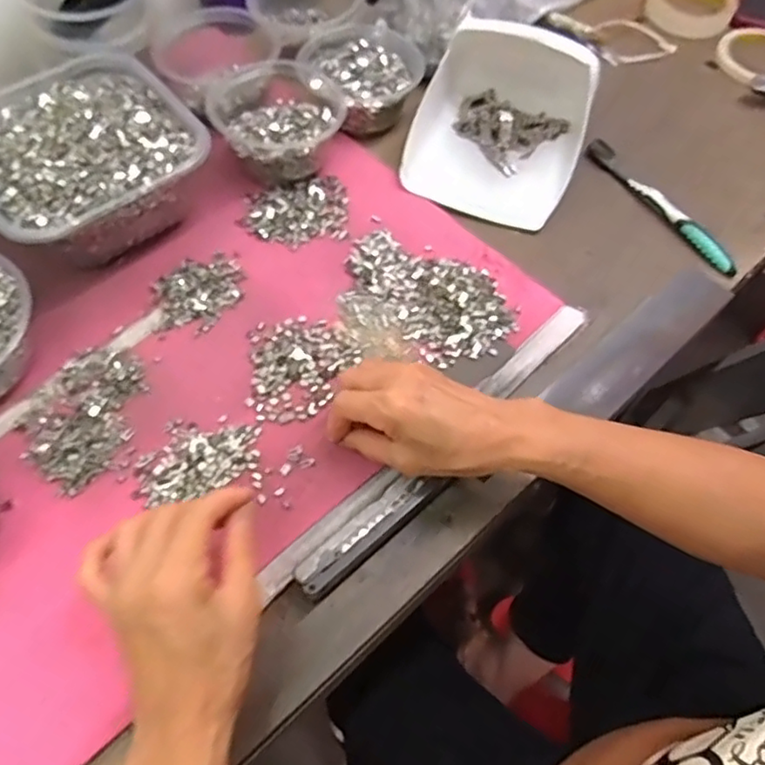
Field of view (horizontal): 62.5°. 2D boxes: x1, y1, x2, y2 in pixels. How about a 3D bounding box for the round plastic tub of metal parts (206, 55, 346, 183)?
[{"bbox_3d":[-0.095,-0.239,0.580,0.113,0.060,0.123,1,60,-1],"label":"round plastic tub of metal parts"}]

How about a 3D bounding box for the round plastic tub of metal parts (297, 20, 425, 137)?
[{"bbox_3d":[-0.020,-0.303,0.626,0.109,0.045,0.113,-24,64,-15],"label":"round plastic tub of metal parts"}]

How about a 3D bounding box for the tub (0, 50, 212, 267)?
[{"bbox_3d":[-0.250,-0.183,0.531,0.175,0.082,0.181,-39,69,-21],"label":"tub"}]

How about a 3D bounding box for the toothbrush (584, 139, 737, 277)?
[{"bbox_3d":[0.259,-0.167,0.590,0.019,0.018,0.183,-30,66,-18],"label":"toothbrush"}]

